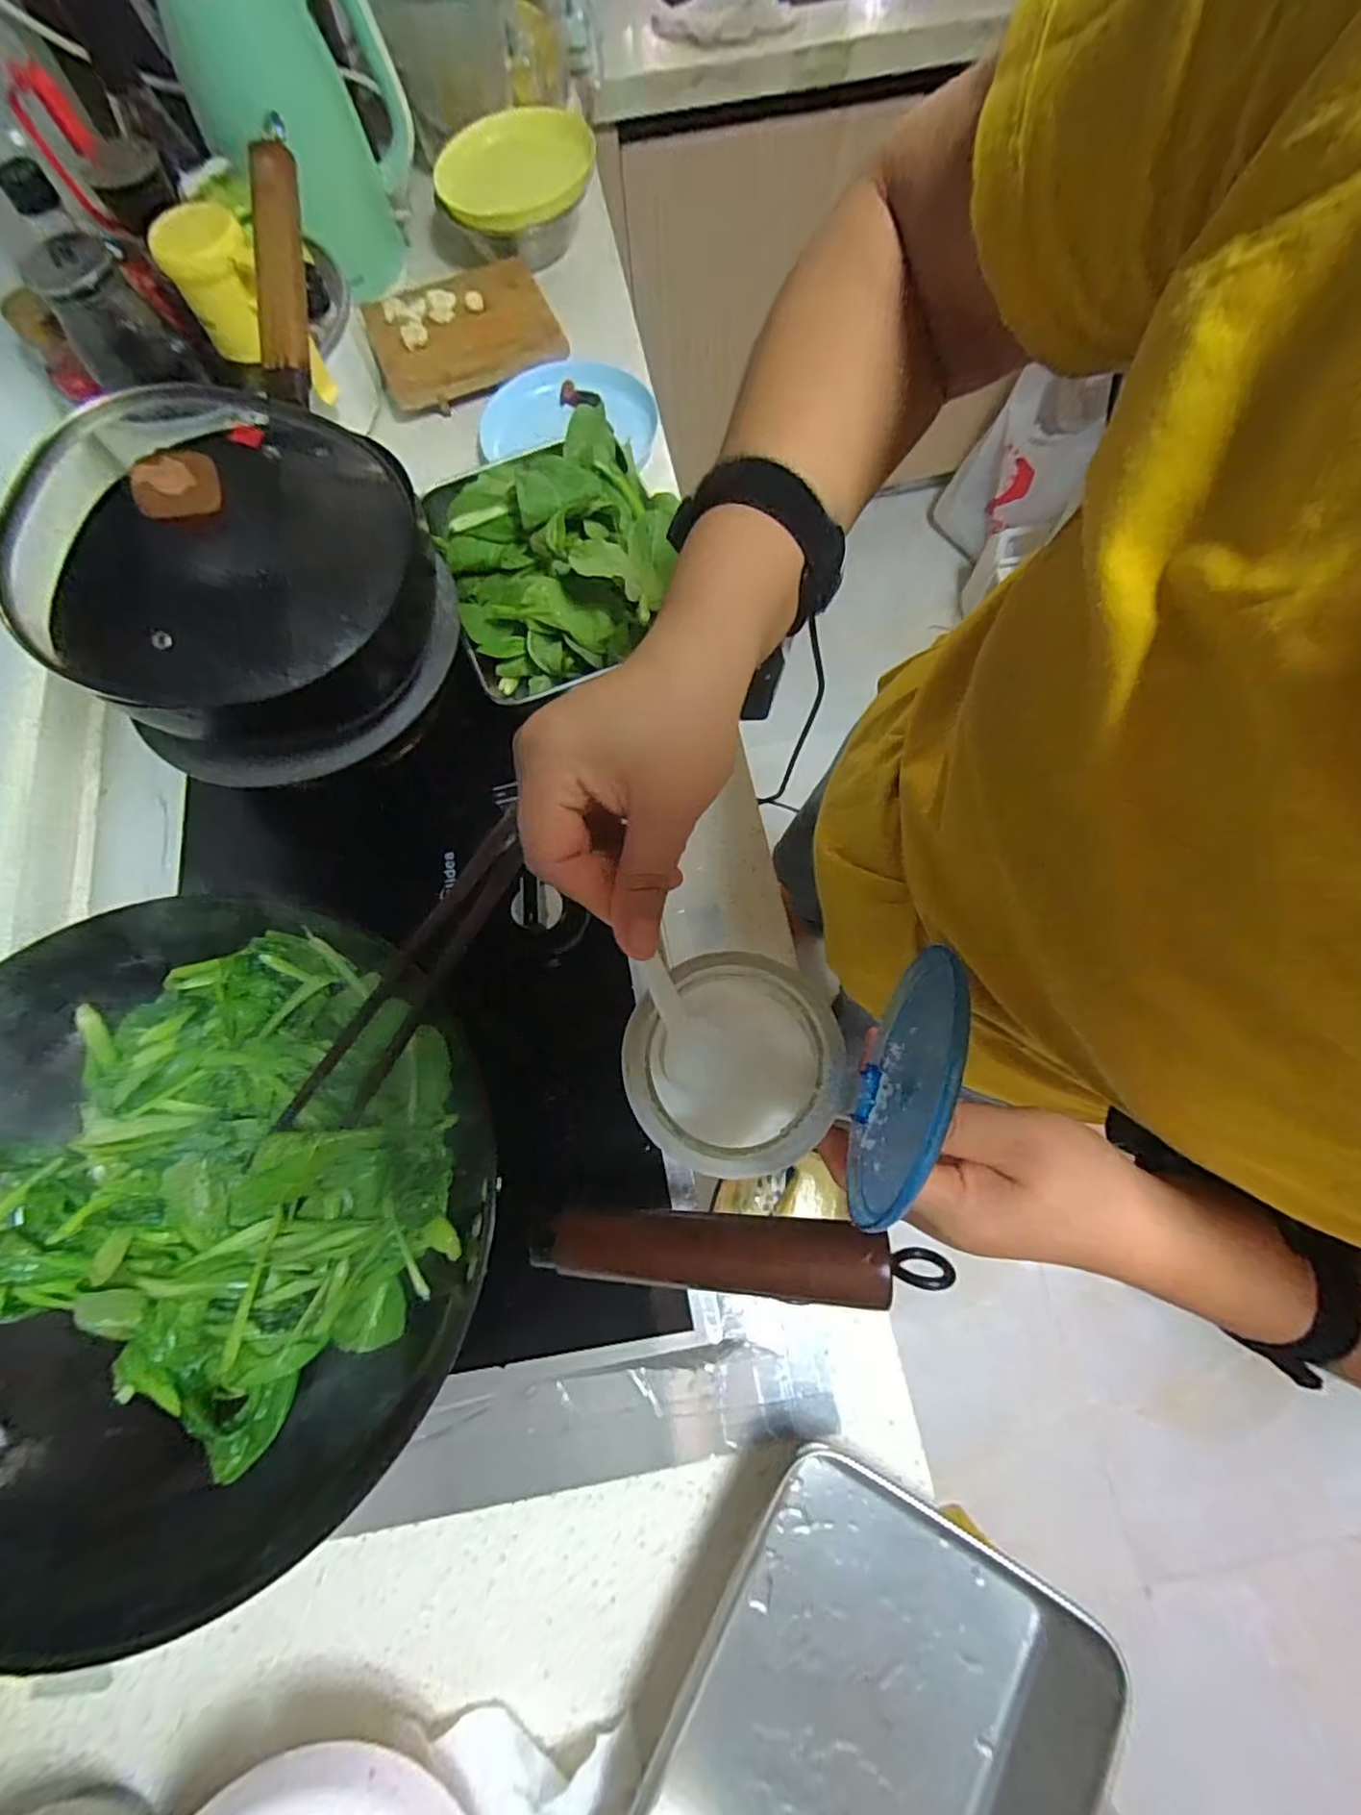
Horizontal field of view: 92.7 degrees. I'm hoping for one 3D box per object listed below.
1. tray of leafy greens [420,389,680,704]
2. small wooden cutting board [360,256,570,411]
[{"bbox_3d":[-0.104,-0.308,0.554,0.194,0.102,0.242,-19,72,-4],"label":"tray of leafy greens"},{"bbox_3d":[-0.232,-0.616,0.693,0.193,0.021,0.149,-20,81,-1],"label":"small wooden cutting board"}]

